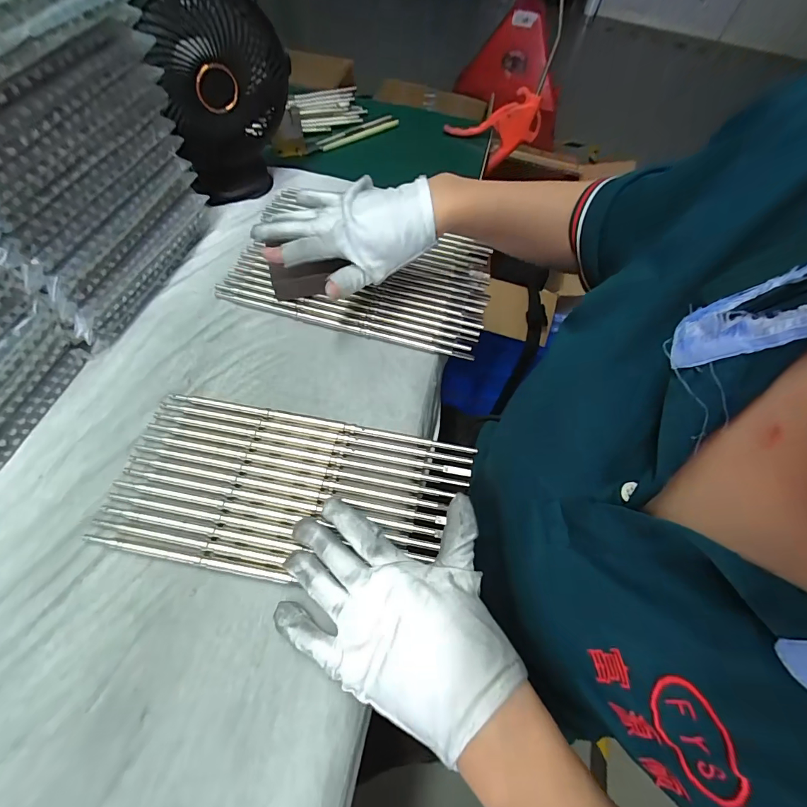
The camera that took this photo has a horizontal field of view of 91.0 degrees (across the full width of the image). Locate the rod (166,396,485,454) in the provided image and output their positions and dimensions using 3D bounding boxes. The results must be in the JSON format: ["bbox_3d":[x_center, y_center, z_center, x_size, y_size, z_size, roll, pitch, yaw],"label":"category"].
[{"bbox_3d":[-0.070,0.016,0.332,0.258,0.007,0.009,12,61,1],"label":"rod"}]

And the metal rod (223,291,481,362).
[{"bbox_3d":[-0.061,-0.077,0.385,0.258,0.007,0.010,16,61,3],"label":"metal rod"}]

